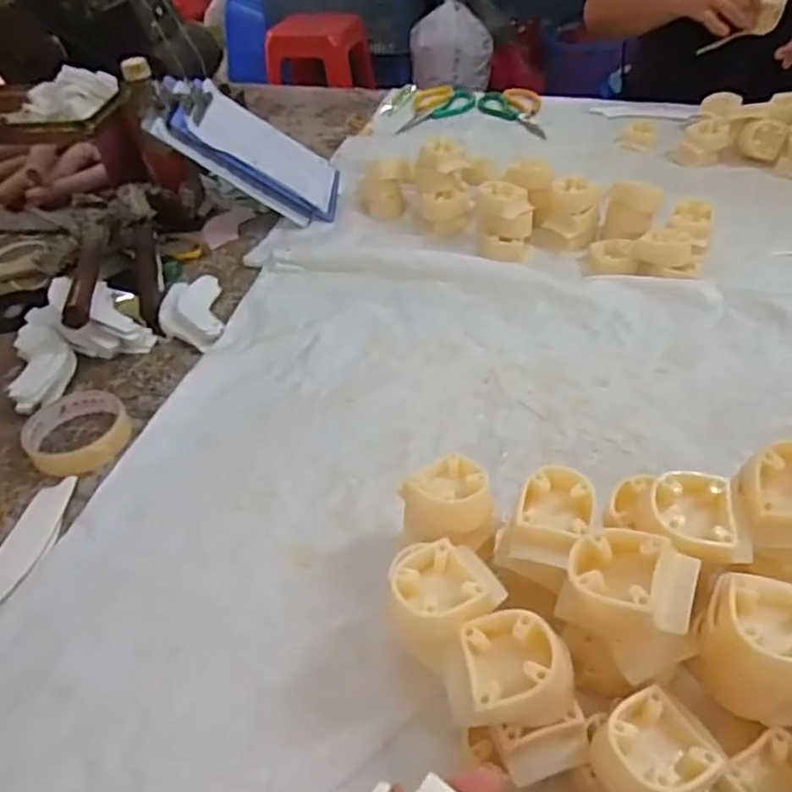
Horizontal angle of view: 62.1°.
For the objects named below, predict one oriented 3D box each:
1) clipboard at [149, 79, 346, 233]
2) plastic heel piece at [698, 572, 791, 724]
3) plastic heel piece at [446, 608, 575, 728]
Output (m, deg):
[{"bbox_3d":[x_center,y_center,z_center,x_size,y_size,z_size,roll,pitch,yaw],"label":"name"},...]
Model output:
[{"bbox_3d":[-0.184,-0.317,0.844,0.248,0.026,0.141,24,51,-22],"label":"clipboard"},{"bbox_3d":[0.185,0.125,0.333,0.051,0.050,0.057,11,44,18],"label":"plastic heel piece"},{"bbox_3d":[0.059,0.141,0.337,0.066,0.037,0.050,-8,42,-2],"label":"plastic heel piece"}]

